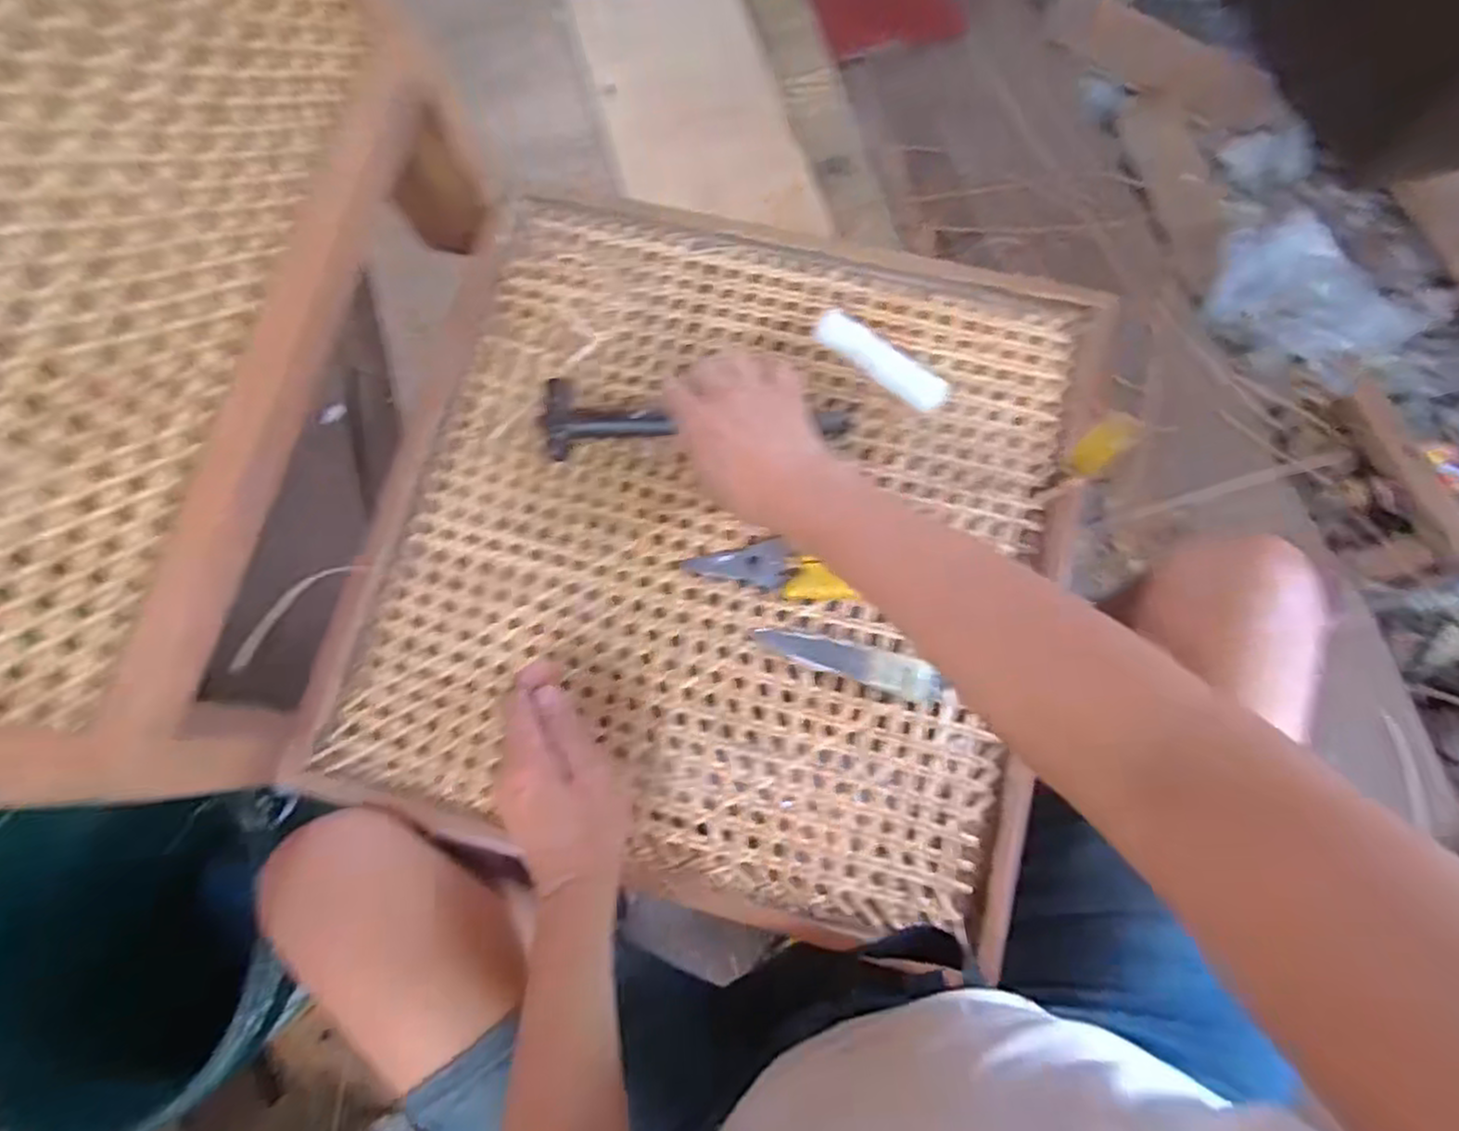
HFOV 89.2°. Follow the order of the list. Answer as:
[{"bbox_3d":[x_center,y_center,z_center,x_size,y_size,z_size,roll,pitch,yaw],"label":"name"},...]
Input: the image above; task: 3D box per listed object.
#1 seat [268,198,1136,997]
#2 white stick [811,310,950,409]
[{"bbox_3d":[-0.007,-0.024,0.518,0.462,0.042,0.467,15,75,6],"label":"seat"},{"bbox_3d":[0.108,-0.146,0.523,0.104,0.016,0.022,38,79,12],"label":"white stick"}]

